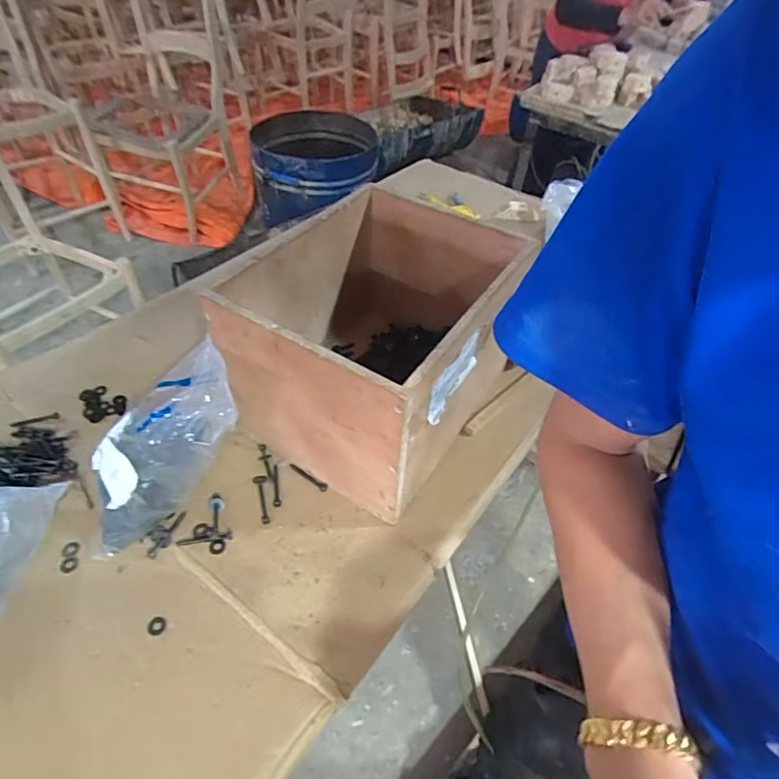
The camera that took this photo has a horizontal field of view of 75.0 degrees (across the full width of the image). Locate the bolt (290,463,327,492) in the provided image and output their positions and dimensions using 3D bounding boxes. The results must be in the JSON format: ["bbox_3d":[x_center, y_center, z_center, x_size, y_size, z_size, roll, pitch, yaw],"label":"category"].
[{"bbox_3d":[-0.107,0.116,0.667,0.064,0.008,0.009,29,52,20],"label":"bolt"}]

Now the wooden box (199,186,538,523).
[{"bbox_3d":[-0.013,-0.068,0.669,0.265,0.227,0.324,27,52,19],"label":"wooden box"}]

